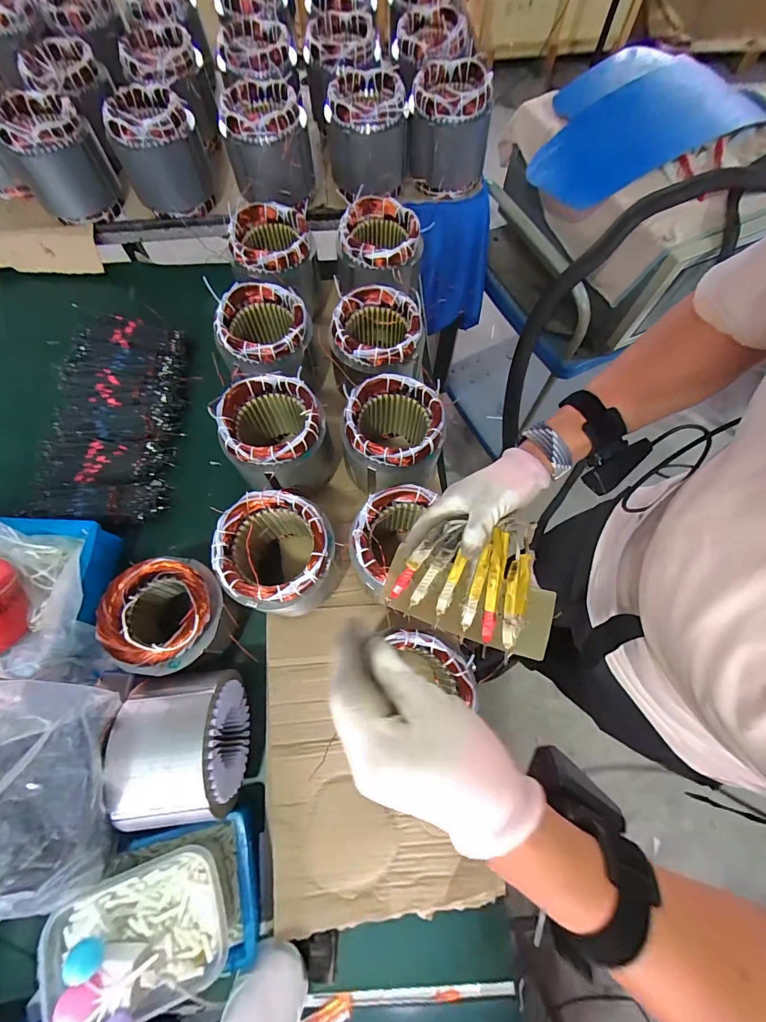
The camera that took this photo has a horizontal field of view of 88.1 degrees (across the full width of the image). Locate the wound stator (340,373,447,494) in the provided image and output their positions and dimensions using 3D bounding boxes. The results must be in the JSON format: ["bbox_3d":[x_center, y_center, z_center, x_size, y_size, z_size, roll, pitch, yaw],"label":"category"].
[{"bbox_3d":[0.012,-0.105,0.617,0.137,0.171,0.133,0,70,0],"label":"wound stator"}]

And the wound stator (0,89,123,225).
[{"bbox_3d":[-0.629,-0.691,0.782,0.153,0.155,0.159,-28,73,-9],"label":"wound stator"}]

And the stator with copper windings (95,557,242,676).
[{"bbox_3d":[-0.280,0.144,0.543,0.128,0.137,0.139,0,70,0],"label":"stator with copper windings"}]

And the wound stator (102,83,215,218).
[{"bbox_3d":[-0.425,-0.692,0.763,0.152,0.145,0.148,-26,72,-9],"label":"wound stator"}]

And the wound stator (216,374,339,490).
[{"bbox_3d":[-0.158,-0.106,0.622,0.140,0.162,0.131,0,70,0],"label":"wound stator"}]

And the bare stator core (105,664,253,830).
[{"bbox_3d":[-0.235,0.280,0.486,0.112,0.144,0.157,-7,71,-2],"label":"bare stator core"}]

